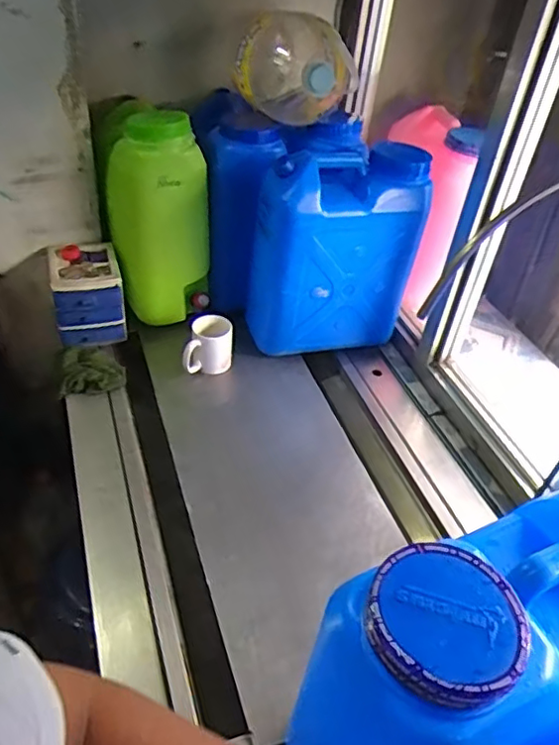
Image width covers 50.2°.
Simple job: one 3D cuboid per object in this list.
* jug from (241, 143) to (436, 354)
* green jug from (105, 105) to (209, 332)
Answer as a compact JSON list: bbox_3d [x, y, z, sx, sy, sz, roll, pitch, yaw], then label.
[{"bbox_3d":[0.102,-0.242,1.208,0.323,0.395,0.154,-11,43,-20],"label":"jug"},{"bbox_3d":[-0.271,-0.333,1.251,0.168,0.384,0.206,-14,44,-23],"label":"green jug"}]

